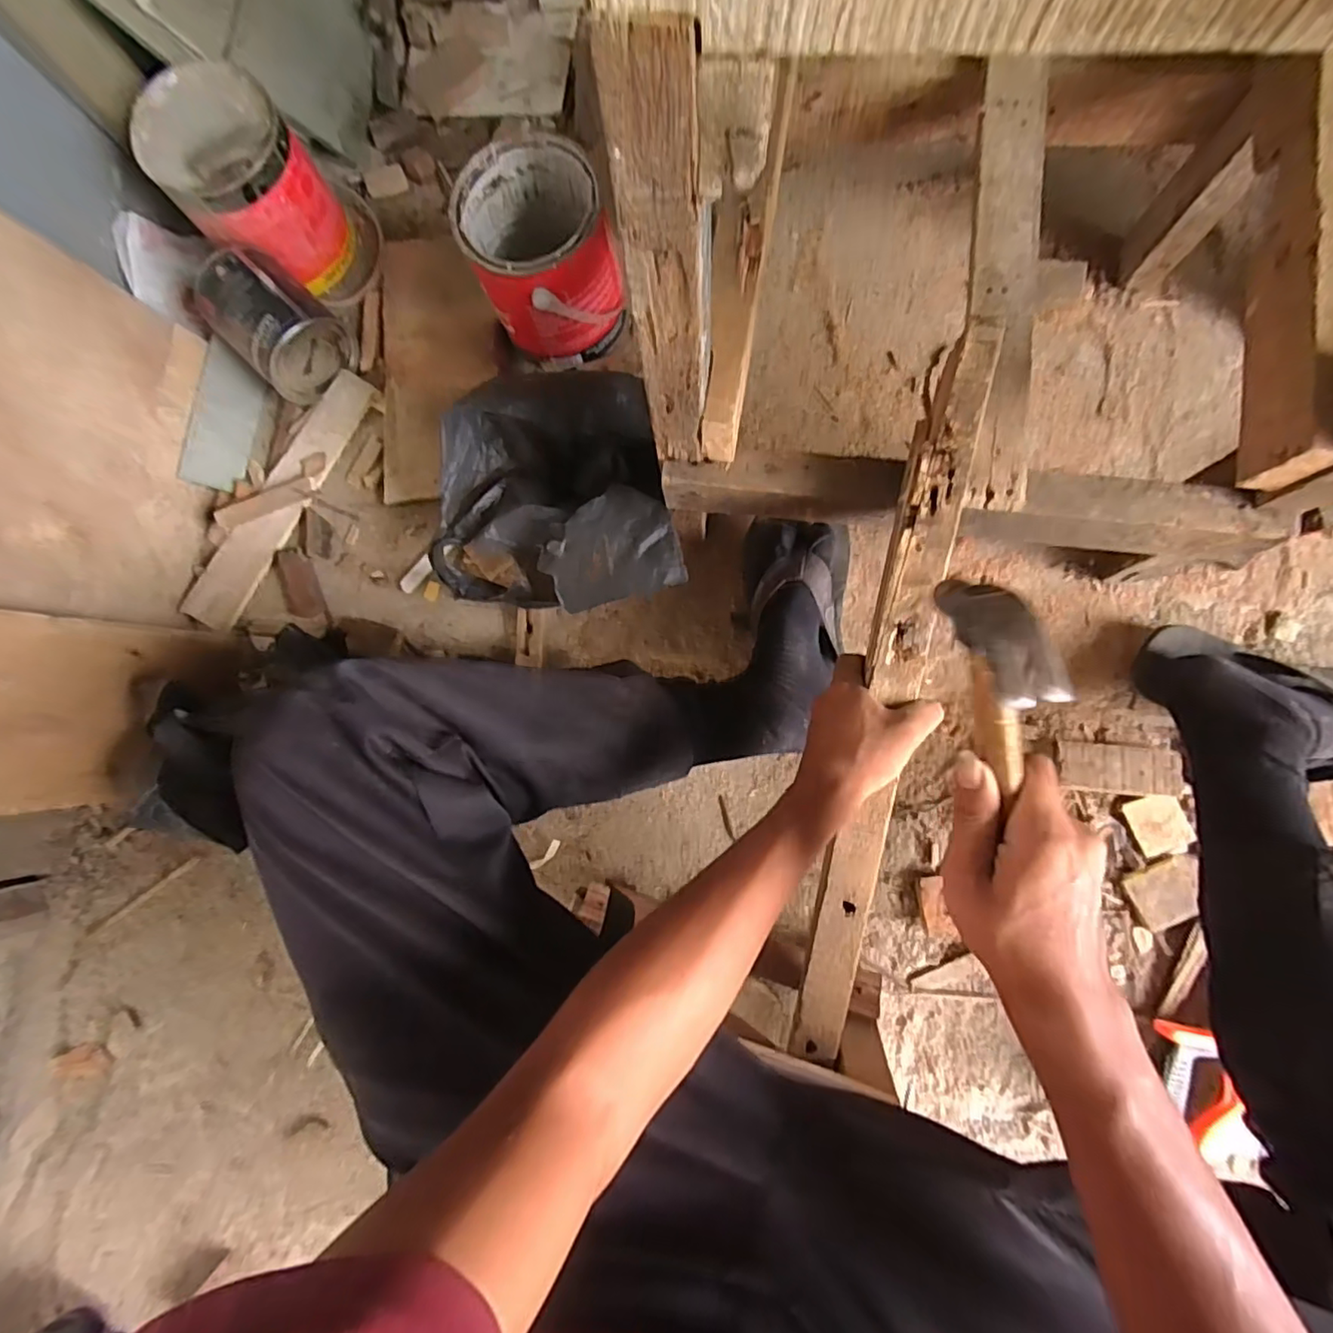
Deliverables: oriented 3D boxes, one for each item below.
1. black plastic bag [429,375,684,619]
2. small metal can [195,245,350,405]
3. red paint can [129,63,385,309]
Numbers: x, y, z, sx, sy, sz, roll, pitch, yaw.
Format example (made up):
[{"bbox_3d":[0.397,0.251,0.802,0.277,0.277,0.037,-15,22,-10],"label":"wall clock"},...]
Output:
[{"bbox_3d":[-0.121,-0.168,0.647,0.261,0.122,0.225,-6,82,4],"label":"black plastic bag"},{"bbox_3d":[-0.458,-0.398,0.707,0.119,0.108,0.108,41,87,8],"label":"small metal can"},{"bbox_3d":[-0.465,-0.552,0.704,0.162,0.155,0.186,-41,81,-2],"label":"red paint can"}]

